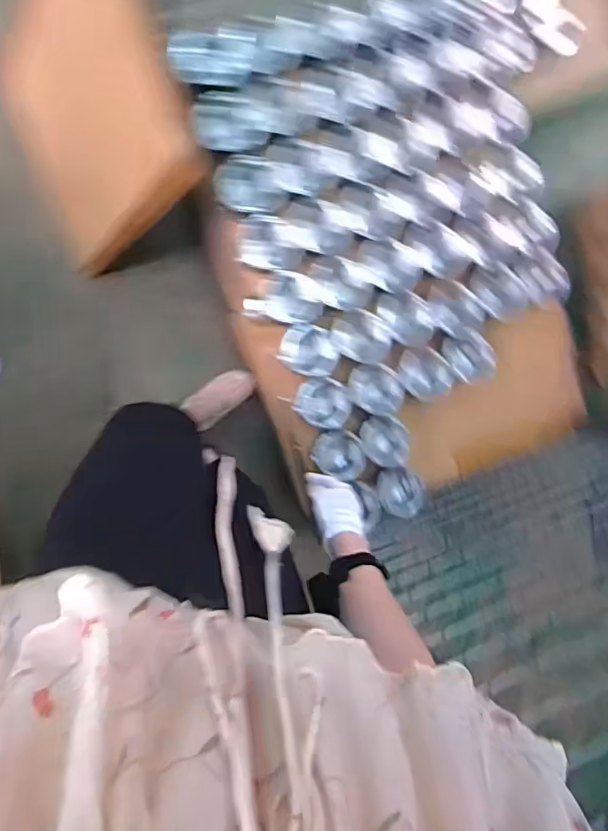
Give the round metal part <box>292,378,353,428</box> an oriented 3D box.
[{"bbox_3d":[0.041,-0.026,1.116,0.113,0.034,0.096,27,90,-12],"label":"round metal part"}]

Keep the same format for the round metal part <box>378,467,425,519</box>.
[{"bbox_3d":[0.203,0.162,1.144,0.101,0.038,0.091,41,87,-12],"label":"round metal part"}]

